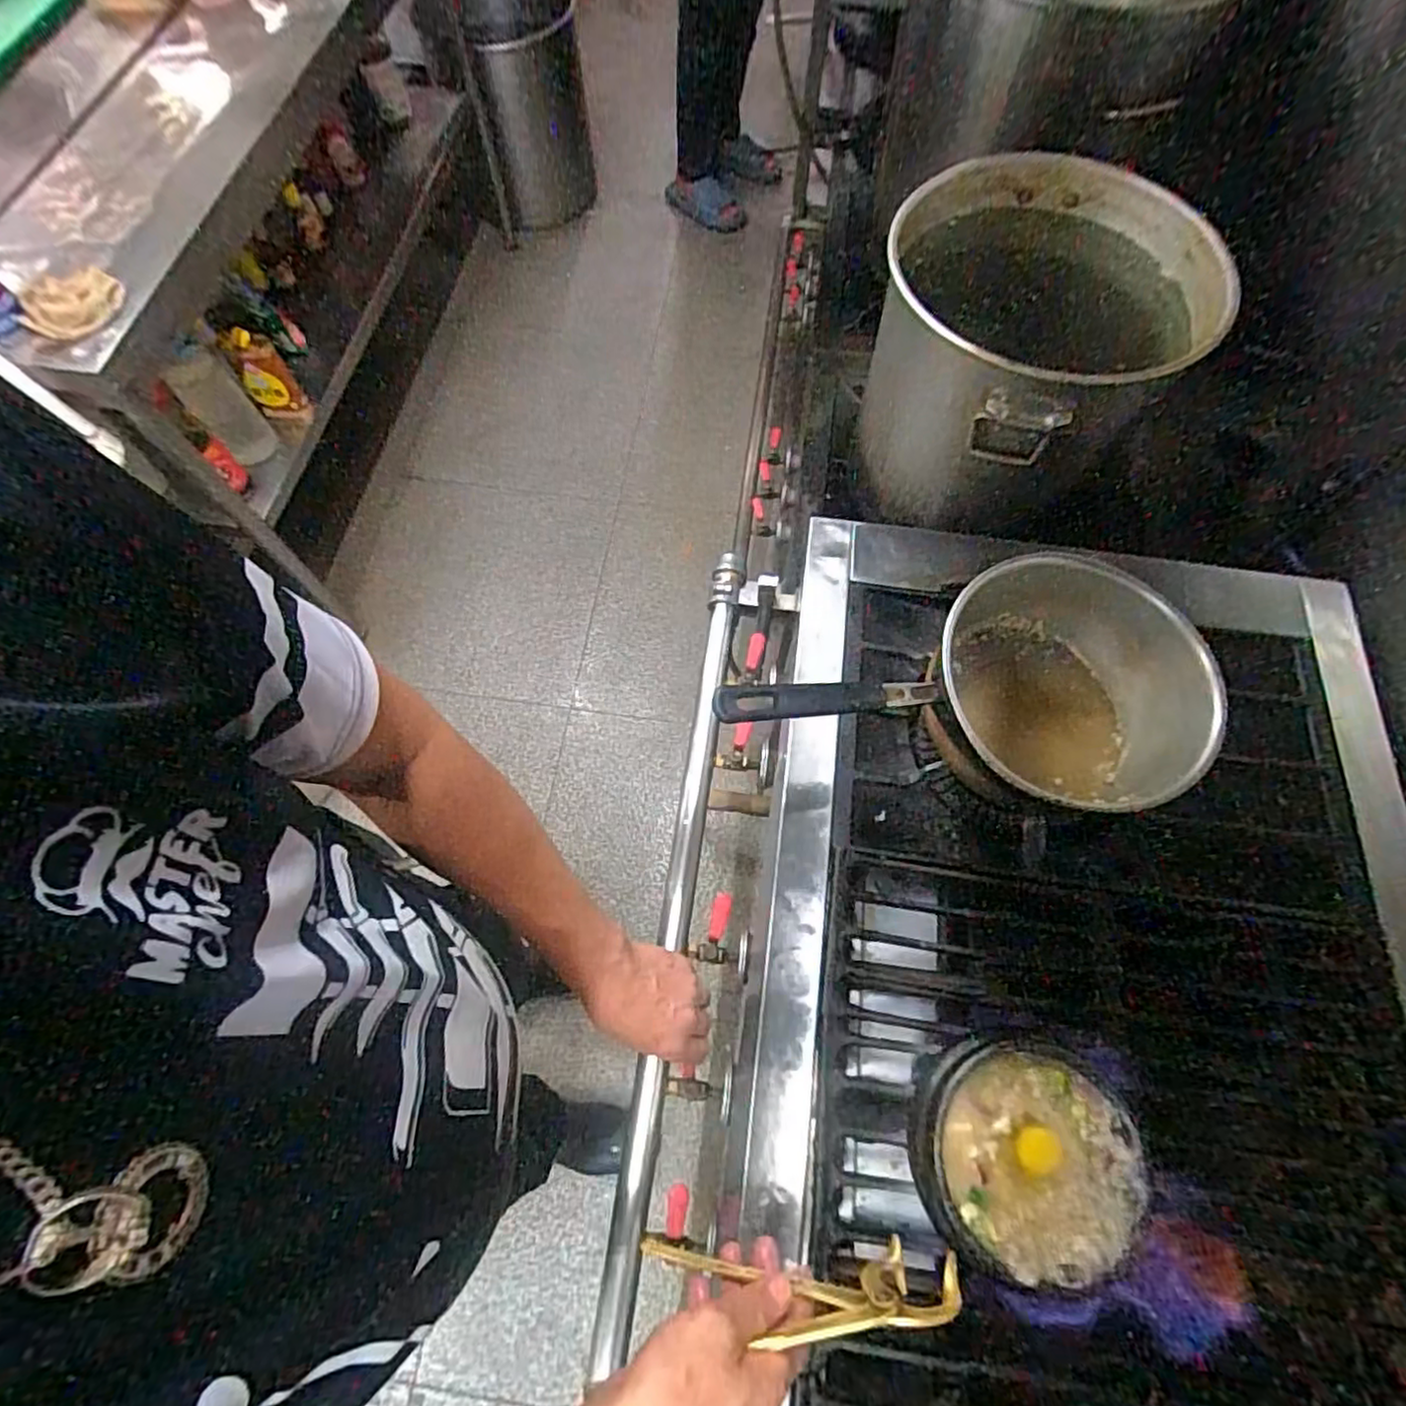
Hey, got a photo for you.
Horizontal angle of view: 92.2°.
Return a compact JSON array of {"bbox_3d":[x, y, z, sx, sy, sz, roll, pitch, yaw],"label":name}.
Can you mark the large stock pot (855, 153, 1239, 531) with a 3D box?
[{"bbox_3d":[0.473,-0.517,1.002,0.436,0.286,0.444,15,68,5],"label":"large stock pot"}]

